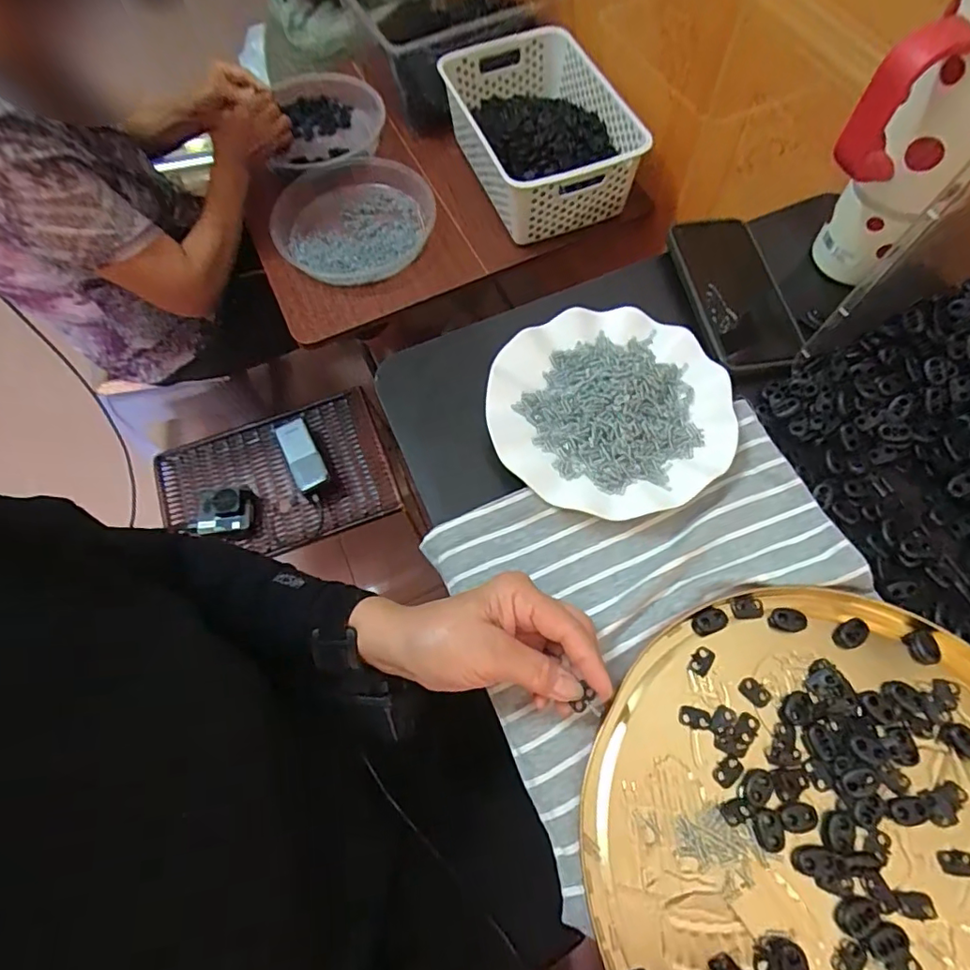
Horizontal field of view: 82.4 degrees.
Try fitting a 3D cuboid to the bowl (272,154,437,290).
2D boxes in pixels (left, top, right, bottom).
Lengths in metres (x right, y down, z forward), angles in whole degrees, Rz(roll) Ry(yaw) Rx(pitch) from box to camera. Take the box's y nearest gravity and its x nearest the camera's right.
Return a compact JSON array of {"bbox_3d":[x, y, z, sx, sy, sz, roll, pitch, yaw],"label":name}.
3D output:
[{"bbox_3d":[-0.182,-0.393,0.806,0.213,0.051,0.233,4,67,5],"label":"bowl"}]

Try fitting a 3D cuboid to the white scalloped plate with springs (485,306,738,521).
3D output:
[{"bbox_3d":[0.095,-0.058,0.431,0.177,0.021,0.173,-1,66,3],"label":"white scalloped plate with springs"}]

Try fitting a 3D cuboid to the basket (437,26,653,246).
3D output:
[{"bbox_3d":[0.077,-0.515,0.808,0.212,0.094,0.318,-17,66,-4],"label":"basket"}]

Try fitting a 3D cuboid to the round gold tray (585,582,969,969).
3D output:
[{"bbox_3d":[0.213,0.202,0.316,0.284,0.013,0.275,19,69,11],"label":"round gold tray"}]

